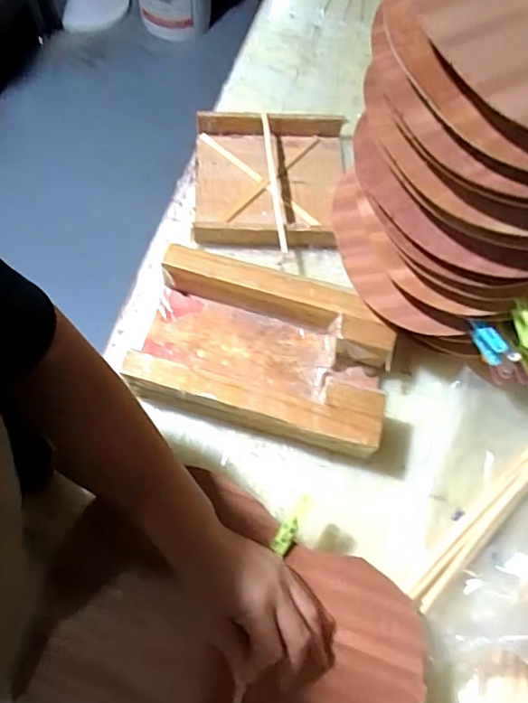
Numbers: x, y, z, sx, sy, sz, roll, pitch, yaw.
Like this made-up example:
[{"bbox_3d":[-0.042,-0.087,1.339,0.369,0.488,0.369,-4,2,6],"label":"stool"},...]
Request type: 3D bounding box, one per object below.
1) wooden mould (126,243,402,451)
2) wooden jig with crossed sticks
[{"bbox_3d":[0.001,-0.002,0.564,0.263,0.058,0.169,14,67,3],"label":"wooden mould"},{"bbox_3d":[0.009,-0.231,0.682,0.203,0.037,0.206,2,66,-2],"label":"wooden jig with crossed sticks"}]

